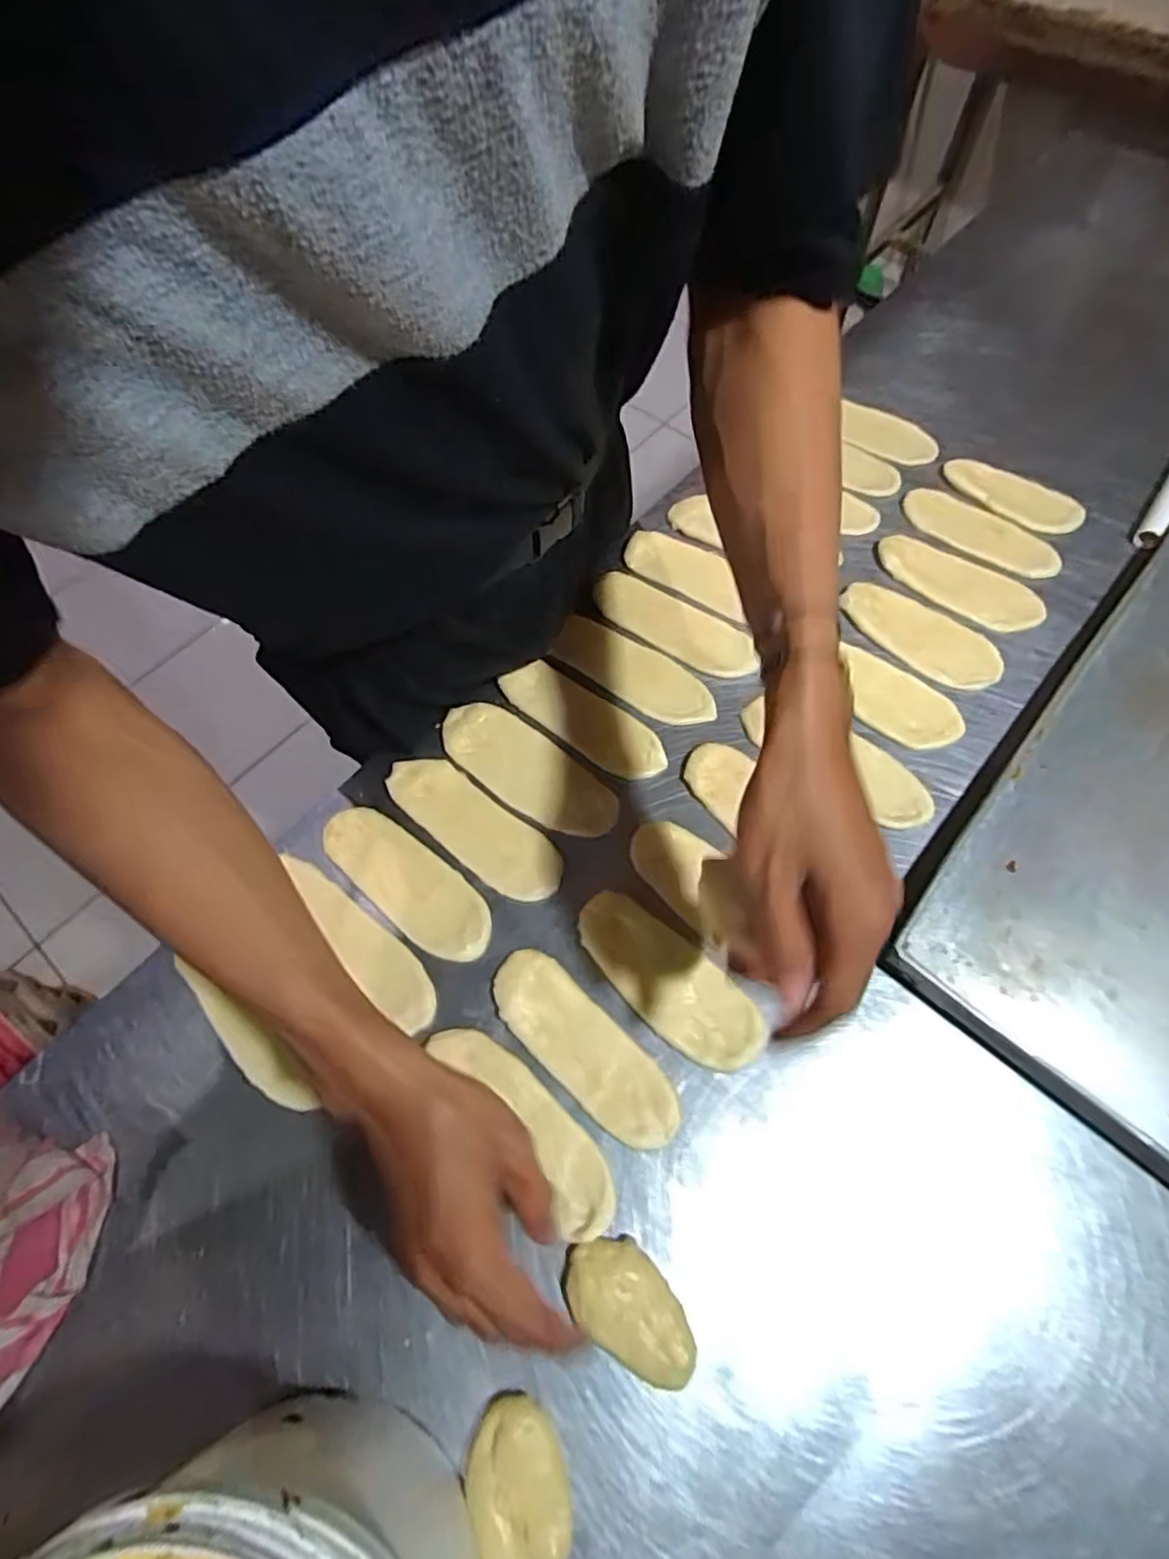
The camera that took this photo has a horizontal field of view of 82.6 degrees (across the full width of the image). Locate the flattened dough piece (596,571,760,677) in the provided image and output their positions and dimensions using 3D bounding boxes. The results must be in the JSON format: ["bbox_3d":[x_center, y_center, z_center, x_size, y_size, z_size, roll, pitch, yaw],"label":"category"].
[{"bbox_3d":[0.083,-0.146,0.619,0.166,0.010,0.052,35,70,15],"label":"flattened dough piece"}]

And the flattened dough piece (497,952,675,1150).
[{"bbox_3d":[-0.002,0.188,0.466,0.157,0.006,0.054,41,72,17],"label":"flattened dough piece"}]

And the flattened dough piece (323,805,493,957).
[{"bbox_3d":[-0.138,0.079,0.519,0.158,0.007,0.057,37,71,15],"label":"flattened dough piece"}]

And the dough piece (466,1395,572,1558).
[{"bbox_3d":[-0.036,0.391,0.365,0.051,0.021,0.080,-14,66,-6],"label":"dough piece"}]

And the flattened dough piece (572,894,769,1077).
[{"bbox_3d":[0.059,0.146,0.487,0.154,0.004,0.063,41,72,17],"label":"flattened dough piece"}]

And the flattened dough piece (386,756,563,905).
[{"bbox_3d":[-0.091,0.038,0.542,0.167,0.010,0.056,37,71,15],"label":"flattened dough piece"}]

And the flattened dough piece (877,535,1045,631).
[{"bbox_3d":[0.359,-0.192,0.638,0.154,0.011,0.055,38,71,16],"label":"flattened dough piece"}]

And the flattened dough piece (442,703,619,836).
[{"bbox_3d":[-0.048,-0.008,0.563,0.168,0.008,0.064,36,71,15],"label":"flattened dough piece"}]

